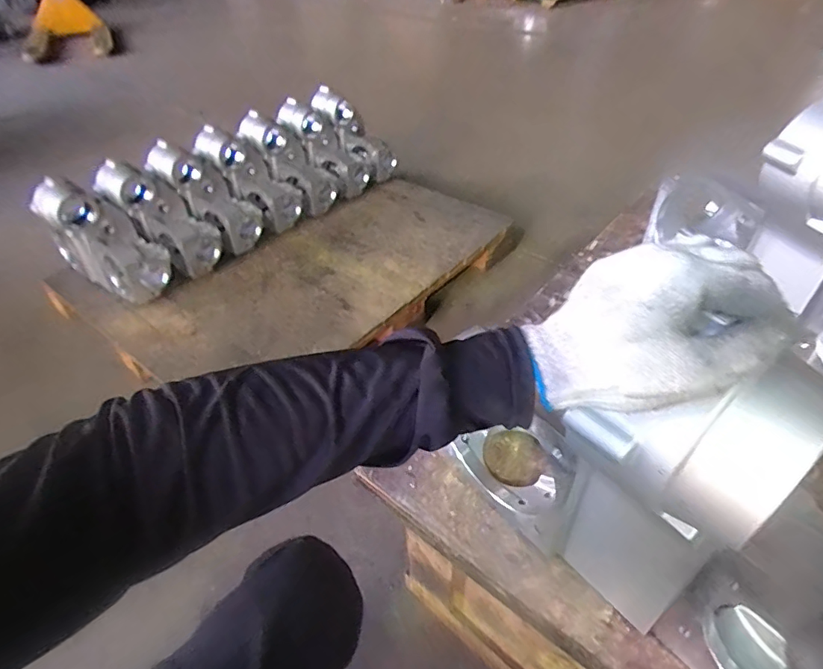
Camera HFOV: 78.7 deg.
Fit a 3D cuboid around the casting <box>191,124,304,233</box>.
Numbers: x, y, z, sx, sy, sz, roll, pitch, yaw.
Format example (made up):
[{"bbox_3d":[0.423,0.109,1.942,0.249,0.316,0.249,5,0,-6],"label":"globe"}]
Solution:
[{"bbox_3d":[-0.523,-0.507,1.631,0.151,0.366,0.175,-44,48,5],"label":"casting"}]

